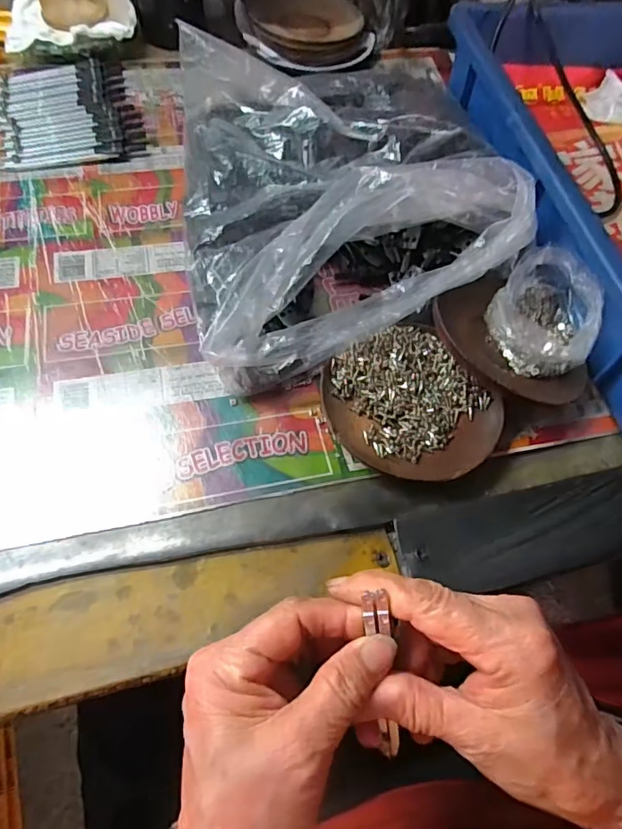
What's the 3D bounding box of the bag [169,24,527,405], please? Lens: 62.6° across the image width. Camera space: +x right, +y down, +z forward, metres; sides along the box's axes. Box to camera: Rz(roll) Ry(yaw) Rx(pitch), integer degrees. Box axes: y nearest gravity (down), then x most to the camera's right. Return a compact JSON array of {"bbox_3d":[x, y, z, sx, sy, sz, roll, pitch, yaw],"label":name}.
[{"bbox_3d":[0.023,-0.174,0.384,0.240,0.060,0.299,-8,62,-11],"label":"bag"}]

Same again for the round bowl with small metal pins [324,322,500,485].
[{"bbox_3d":[0.064,-0.006,0.327,0.099,0.016,0.106,3,61,-5],"label":"round bowl with small metal pins"}]

